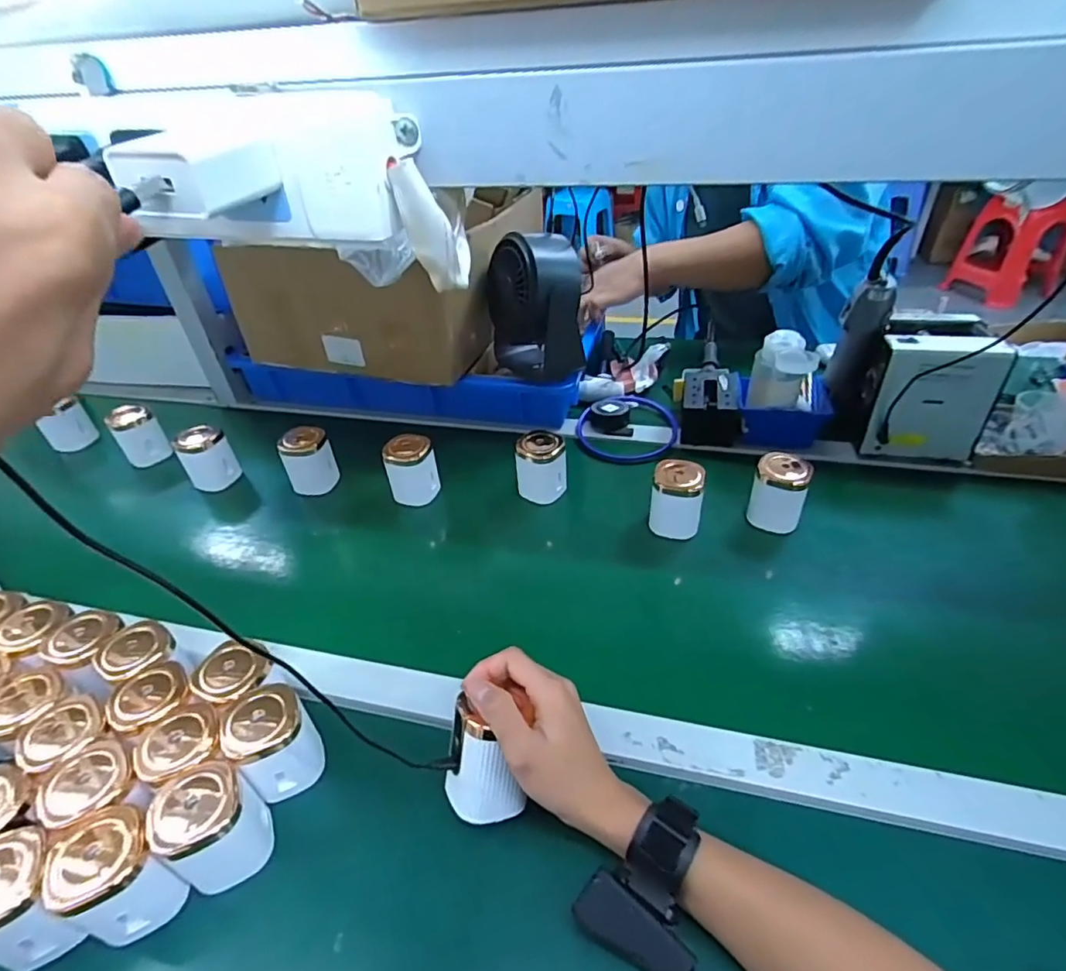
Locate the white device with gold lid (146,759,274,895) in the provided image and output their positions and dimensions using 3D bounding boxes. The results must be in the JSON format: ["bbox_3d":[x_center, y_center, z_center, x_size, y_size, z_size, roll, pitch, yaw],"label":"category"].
[{"bbox_3d":[-0.219,0.233,0.388,0.054,0.070,0.054,-22,42,-21],"label":"white device with gold lid"}]

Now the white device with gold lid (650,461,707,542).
[{"bbox_3d":[0.162,0.011,0.630,0.056,0.073,0.058,9,41,15],"label":"white device with gold lid"}]

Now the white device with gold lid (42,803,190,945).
[{"bbox_3d":[-0.268,0.247,0.364,0.052,0.070,0.059,-25,43,-24],"label":"white device with gold lid"}]

